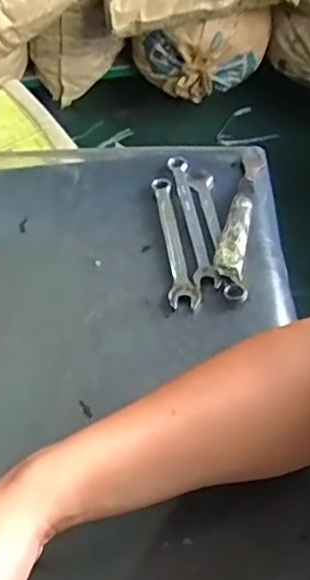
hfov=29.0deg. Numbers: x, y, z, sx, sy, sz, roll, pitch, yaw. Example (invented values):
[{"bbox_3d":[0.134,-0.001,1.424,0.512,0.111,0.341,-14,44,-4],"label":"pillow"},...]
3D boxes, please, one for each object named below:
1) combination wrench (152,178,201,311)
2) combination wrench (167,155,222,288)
[{"bbox_3d":[0.017,-0.047,0.561,0.025,0.010,0.156,-8,53,-1],"label":"combination wrench"},{"bbox_3d":[0.035,-0.070,0.573,0.023,0.010,0.165,-9,53,-2],"label":"combination wrench"}]

